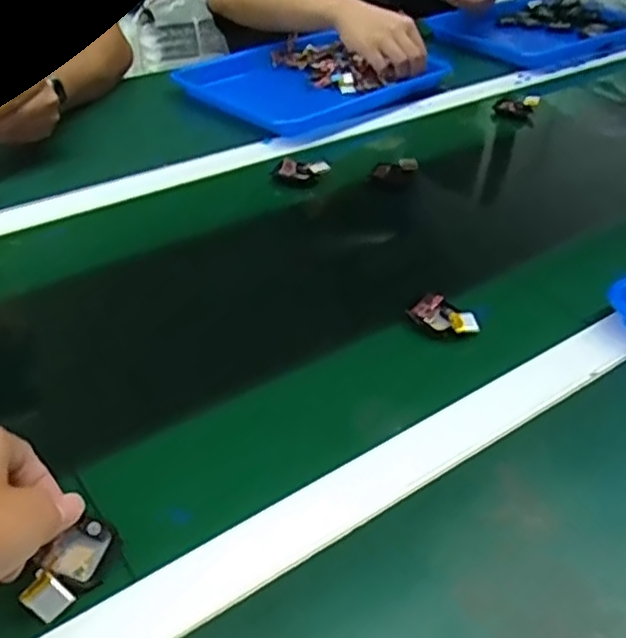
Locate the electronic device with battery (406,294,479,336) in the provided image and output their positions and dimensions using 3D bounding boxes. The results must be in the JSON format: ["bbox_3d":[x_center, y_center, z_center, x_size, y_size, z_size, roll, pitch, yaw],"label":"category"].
[{"bbox_3d":[0.107,0.000,0.570,0.036,0.011,0.051,-31,48,-33],"label":"electronic device with battery"}]

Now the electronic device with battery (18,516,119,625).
[{"bbox_3d":[-0.130,0.133,0.379,0.012,0.032,0.055,-22,14,48],"label":"electronic device with battery"}]

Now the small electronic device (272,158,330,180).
[{"bbox_3d":[-0.013,-0.165,0.771,0.060,0.023,0.021,6,39,7],"label":"small electronic device"}]

